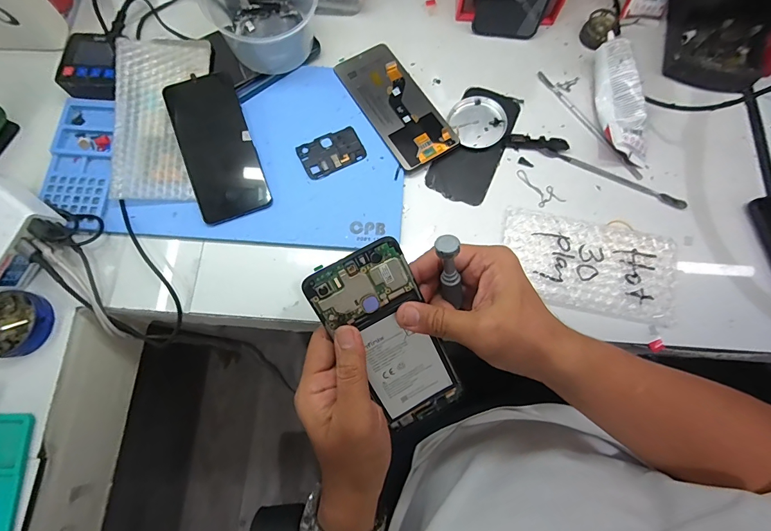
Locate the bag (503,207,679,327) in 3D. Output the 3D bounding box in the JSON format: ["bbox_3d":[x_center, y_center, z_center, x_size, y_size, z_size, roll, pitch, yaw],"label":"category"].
[{"bbox_3d":[0.208,-0.001,0.385,0.171,0.016,0.095,10,77,2],"label":"bag"}]

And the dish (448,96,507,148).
[{"bbox_3d":[0.106,-0.165,0.428,0.058,0.013,0.064,-23,78,-5],"label":"dish"}]

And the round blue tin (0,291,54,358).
[{"bbox_3d":[-0.361,0.057,0.360,0.065,0.020,0.060,0,76,0],"label":"round blue tin"}]

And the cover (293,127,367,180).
[{"bbox_3d":[-0.059,-0.125,0.410,0.068,0.004,0.047,-26,78,-6],"label":"cover"}]

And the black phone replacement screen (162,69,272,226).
[{"bbox_3d":[-0.178,-0.127,0.394,0.073,0.007,0.159,-20,86,-9],"label":"black phone replacement screen"}]

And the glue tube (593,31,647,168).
[{"bbox_3d":[0.263,-0.191,0.421,0.046,0.036,0.159,-4,77,-1],"label":"glue tube"}]

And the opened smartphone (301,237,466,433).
[{"bbox_3d":[0.006,0.062,0.294,0.071,0.009,0.164,-30,115,-7],"label":"opened smartphone"}]

